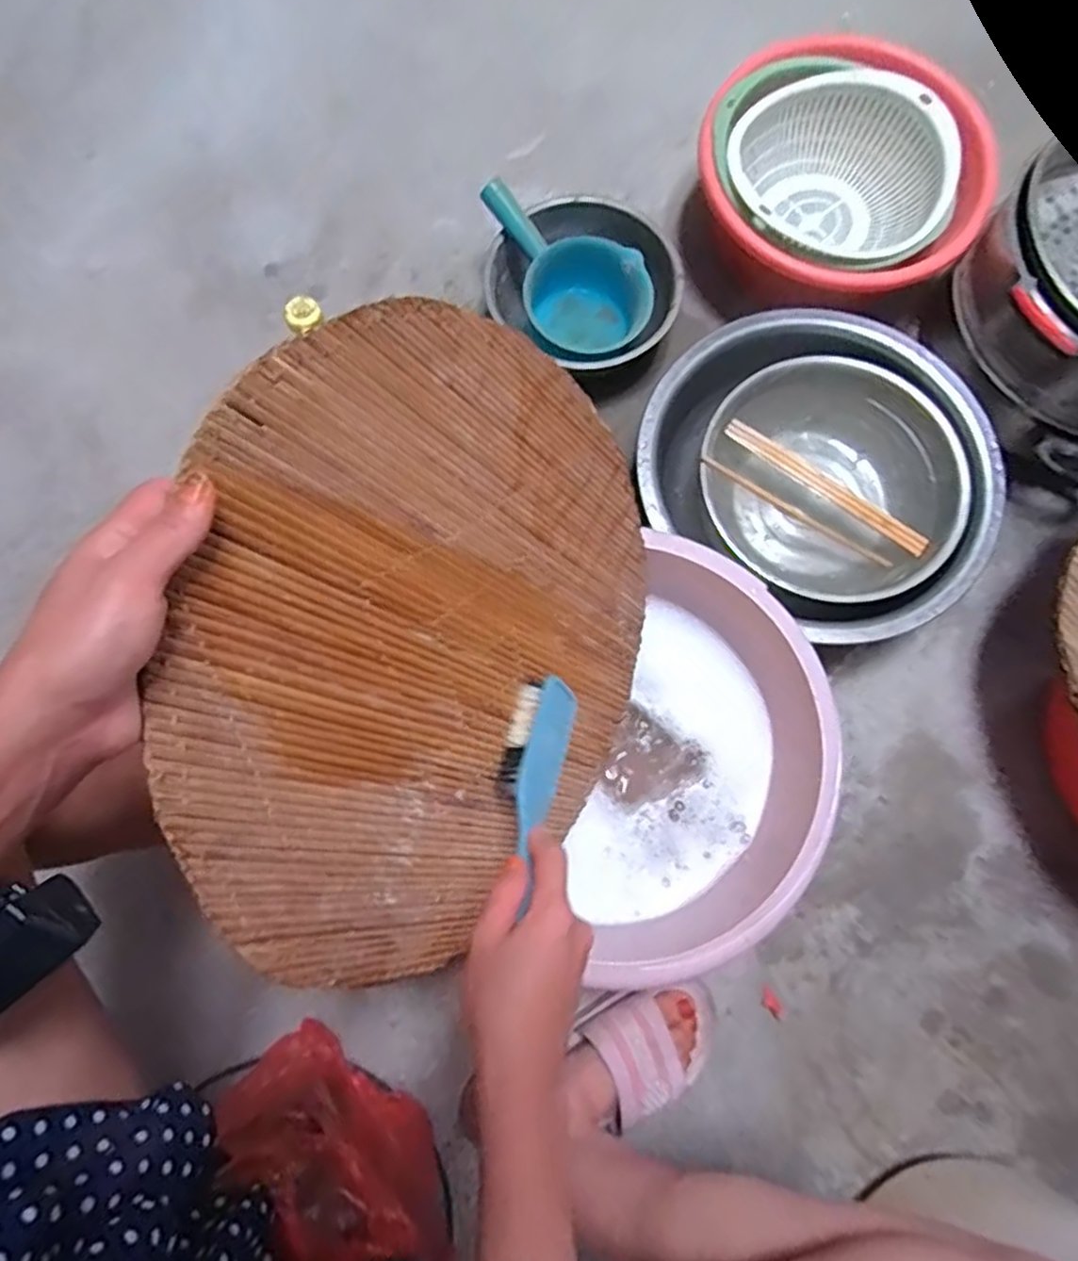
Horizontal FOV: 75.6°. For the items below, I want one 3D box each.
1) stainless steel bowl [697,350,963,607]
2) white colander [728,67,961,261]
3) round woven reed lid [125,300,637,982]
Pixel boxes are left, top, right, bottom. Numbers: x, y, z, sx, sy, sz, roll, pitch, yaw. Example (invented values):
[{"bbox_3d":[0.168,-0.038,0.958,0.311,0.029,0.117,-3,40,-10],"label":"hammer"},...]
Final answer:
[{"bbox_3d":[0.299,-0.151,0.736,0.241,0.099,0.259,0,77,-1],"label":"stainless steel bowl"},{"bbox_3d":[0.336,-0.510,0.809,0.234,0.123,0.250,0,77,-1],"label":"white colander"},{"bbox_3d":[-0.044,0.005,0.455,0.014,0.400,0.386,8,109,36],"label":"round woven reed lid"}]

